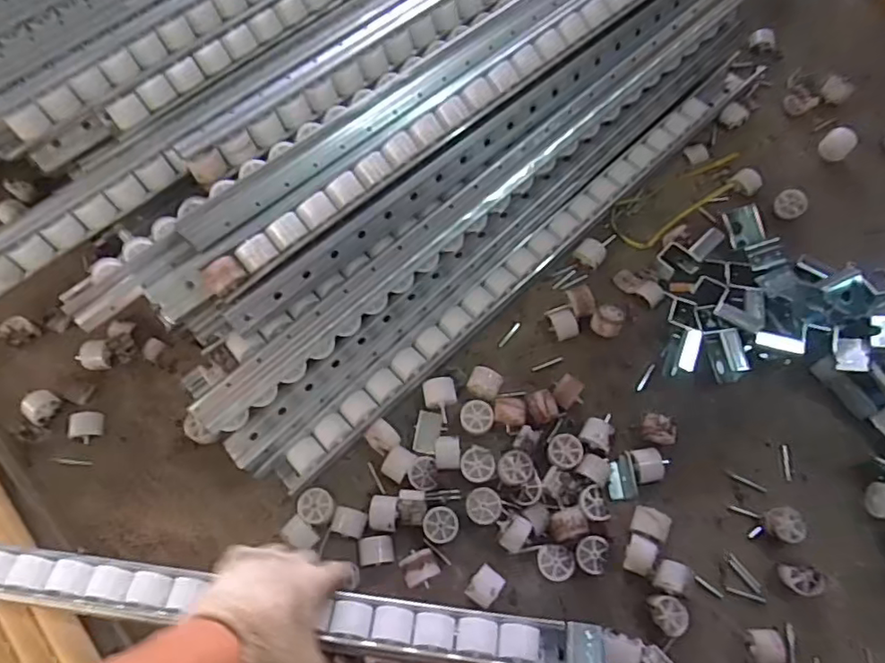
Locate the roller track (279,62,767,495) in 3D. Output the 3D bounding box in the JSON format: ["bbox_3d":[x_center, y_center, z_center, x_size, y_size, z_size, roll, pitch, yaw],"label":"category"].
[{"bbox_3d":[0.137,-0.113,0.711,0.817,0.043,0.042,-41,72,-15],"label":"roller track"}]

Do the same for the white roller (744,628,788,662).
[{"bbox_3d":[0.295,0.287,0.529,0.032,0.029,0.035,-1,67,1],"label":"white roller"}]

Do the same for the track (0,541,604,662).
[{"bbox_3d":[-0.308,0.227,0.525,0.875,0.040,0.050,6,66,3],"label":"track"}]

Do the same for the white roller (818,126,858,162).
[{"bbox_3d":[0.508,-0.242,0.753,0.033,0.031,0.037,-42,72,-16],"label":"white roller"}]

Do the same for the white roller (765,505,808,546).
[{"bbox_3d":[0.338,0.192,0.581,0.034,0.021,0.034,0,67,1],"label":"white roller"}]

